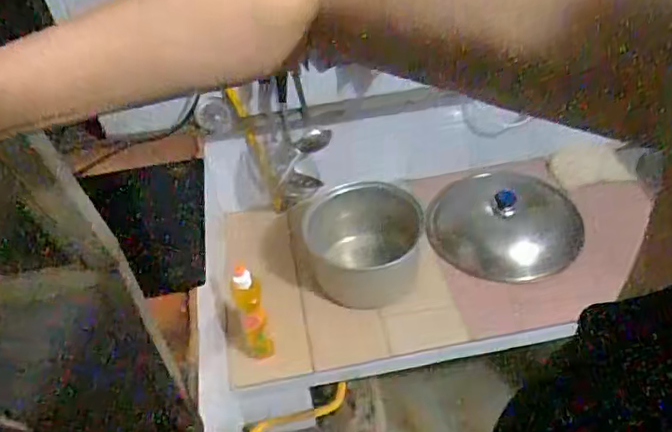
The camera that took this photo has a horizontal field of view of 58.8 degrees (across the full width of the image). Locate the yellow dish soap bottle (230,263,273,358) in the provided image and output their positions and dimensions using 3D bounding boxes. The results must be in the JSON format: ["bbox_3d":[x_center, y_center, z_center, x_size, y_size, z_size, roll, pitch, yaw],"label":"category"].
[{"bbox_3d":[-0.146,0.168,1.030,0.045,0.186,0.044,-24,47,-16],"label":"yellow dish soap bottle"}]

